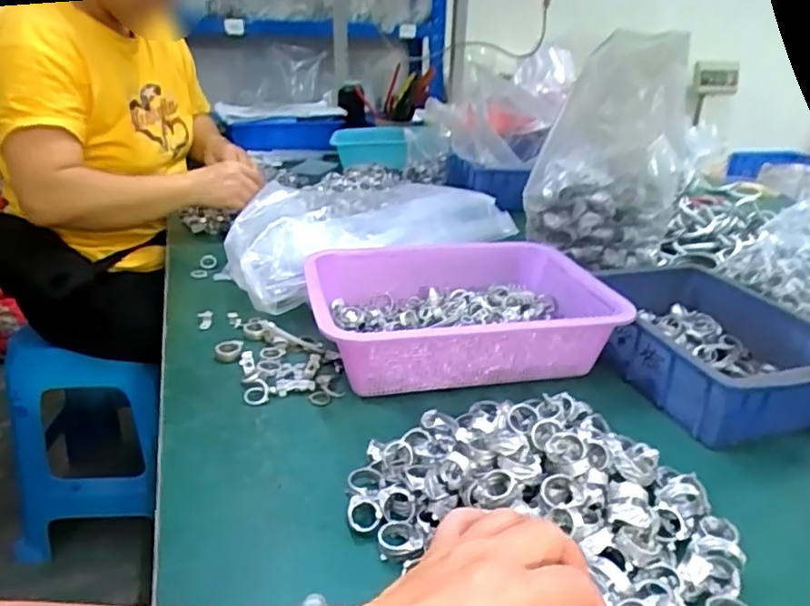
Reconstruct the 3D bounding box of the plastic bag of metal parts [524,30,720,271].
[{"bbox_3d":[0.289,-0.200,0.798,0.169,0.276,0.235,17,29,29],"label":"plastic bag of metal parts"}]

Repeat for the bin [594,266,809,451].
[{"bbox_3d":[0.303,0.041,0.624,0.184,0.078,0.257,-3,24,-16],"label":"bin"}]

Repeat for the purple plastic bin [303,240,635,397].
[{"bbox_3d":[0.057,0.007,0.650,0.289,0.075,0.236,-4,24,-18],"label":"purple plastic bin"}]

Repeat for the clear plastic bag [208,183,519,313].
[{"bbox_3d":[-0.057,-0.095,0.808,0.349,0.099,0.209,-9,26,-27],"label":"clear plastic bag"}]

